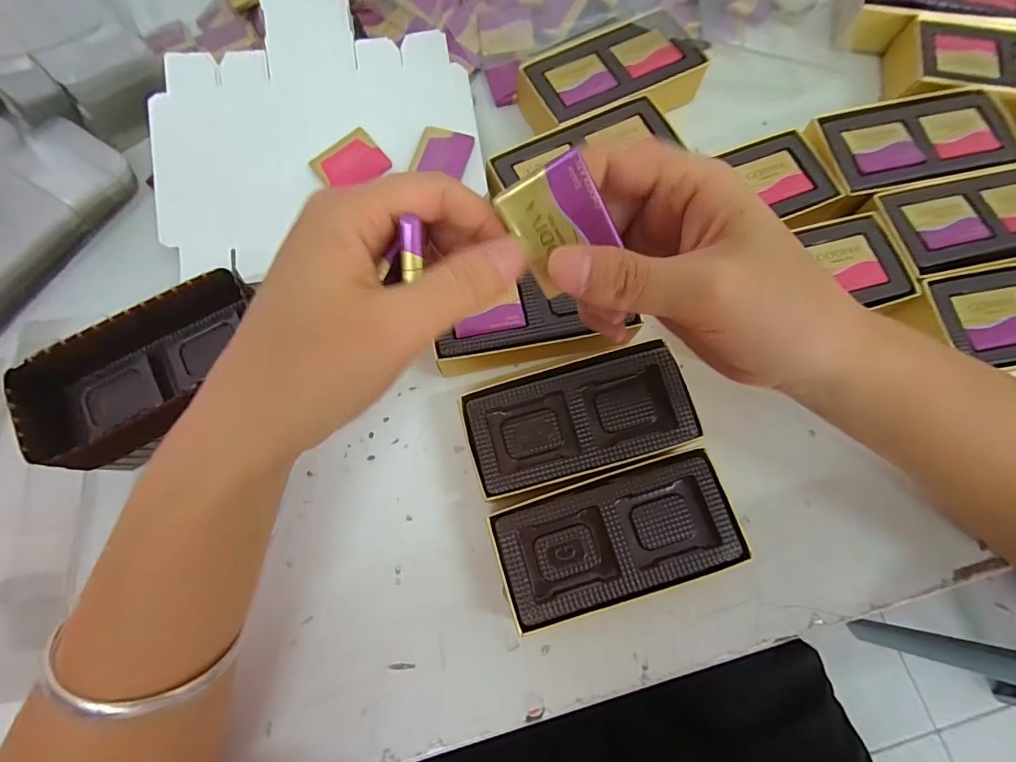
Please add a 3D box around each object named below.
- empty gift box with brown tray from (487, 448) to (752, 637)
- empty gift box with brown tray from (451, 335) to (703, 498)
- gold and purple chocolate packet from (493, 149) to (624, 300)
[{"bbox_3d":[0.052,0.076,0.226,0.112,0.031,0.054,-15,74,-4],"label":"empty gift box with brown tray"},{"bbox_3d":[0.036,0.021,0.240,0.110,0.035,0.055,-15,74,-4],"label":"empty gift box with brown tray"},{"bbox_3d":[0.018,-0.052,0.154,0.030,0.004,0.038,-29,111,12],"label":"gold and purple chocolate packet"}]

